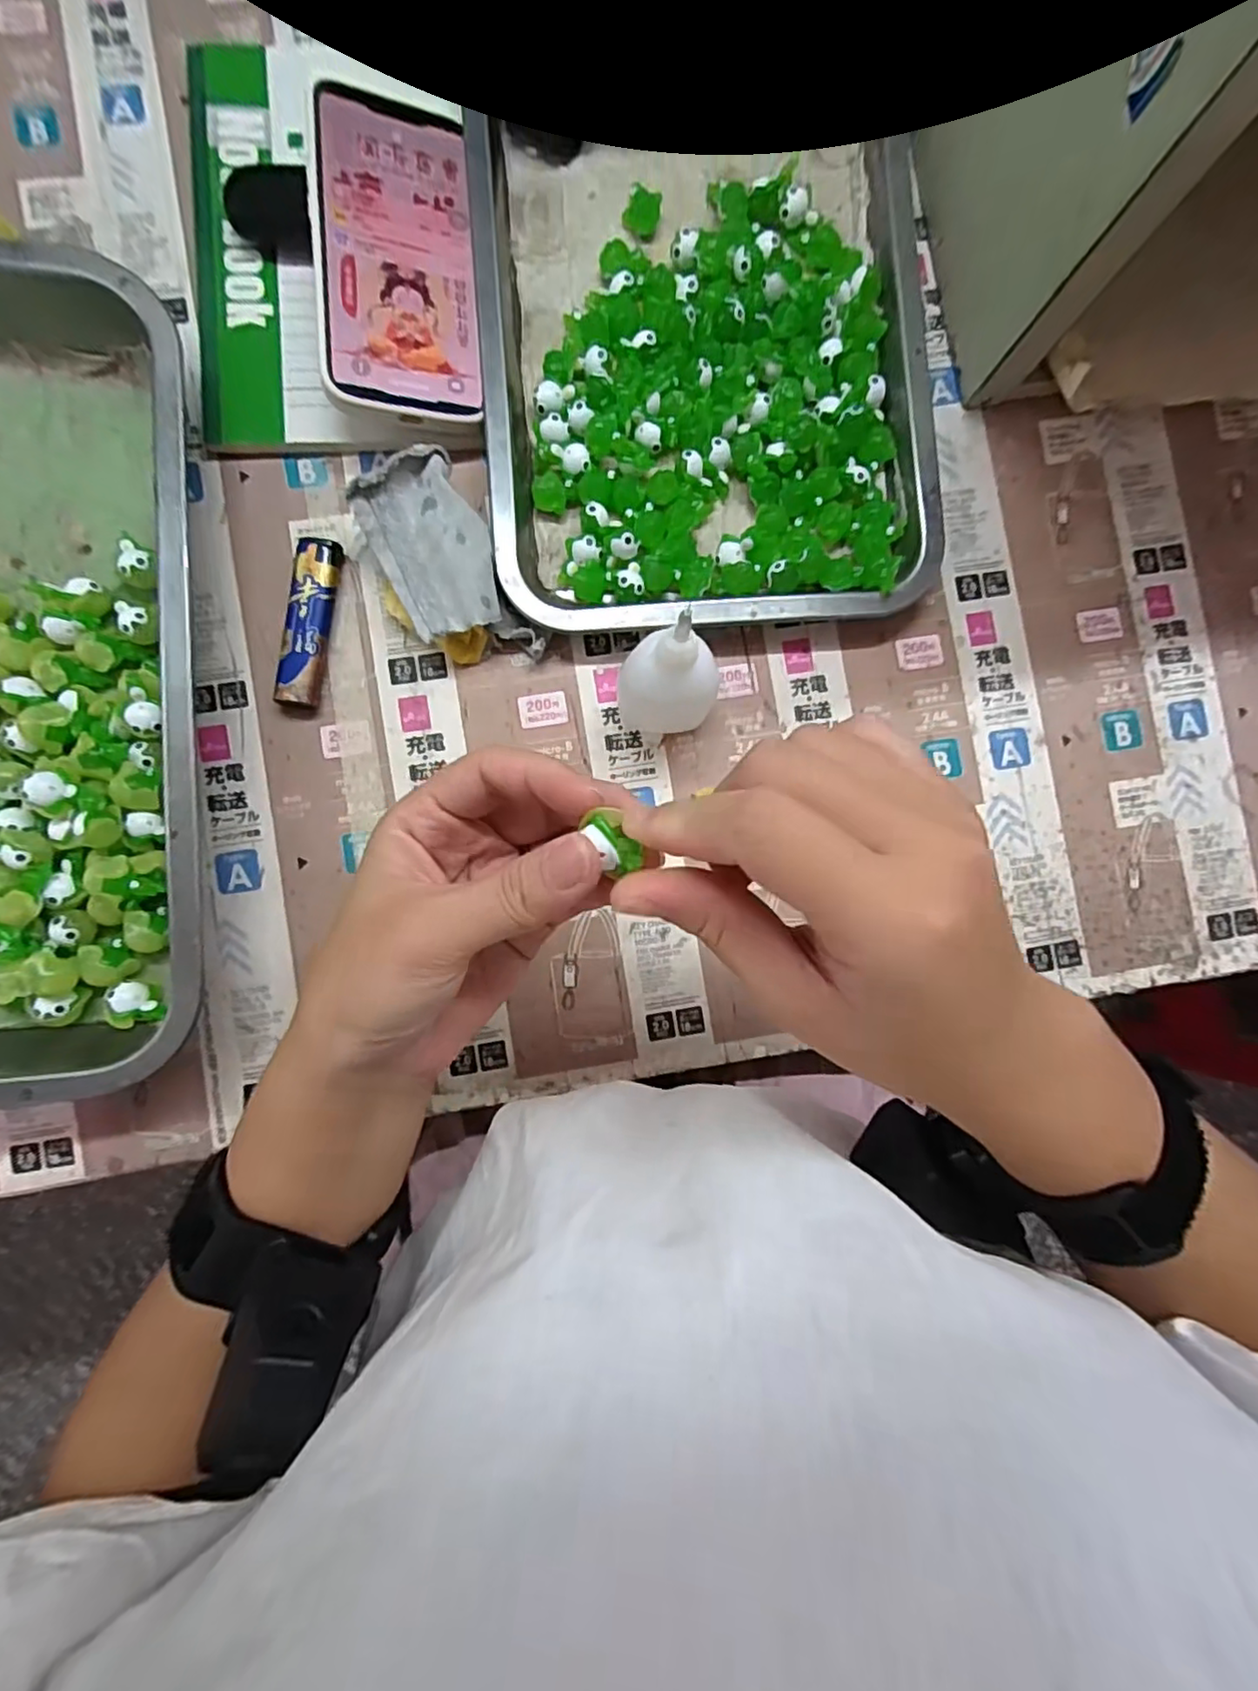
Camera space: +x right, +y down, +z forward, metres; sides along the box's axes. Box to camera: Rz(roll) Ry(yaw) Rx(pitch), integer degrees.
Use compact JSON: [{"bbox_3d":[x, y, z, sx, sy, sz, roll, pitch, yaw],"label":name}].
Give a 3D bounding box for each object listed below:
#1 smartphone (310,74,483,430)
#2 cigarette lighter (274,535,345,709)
[{"bbox_3d":[-0.107,-0.274,0.292,0.069,0.006,0.150,-3,87,-19],"label":"smartphone"},{"bbox_3d":[-0.152,-0.106,0.299,0.020,0.012,0.079,9,87,-2],"label":"cigarette lighter"}]

